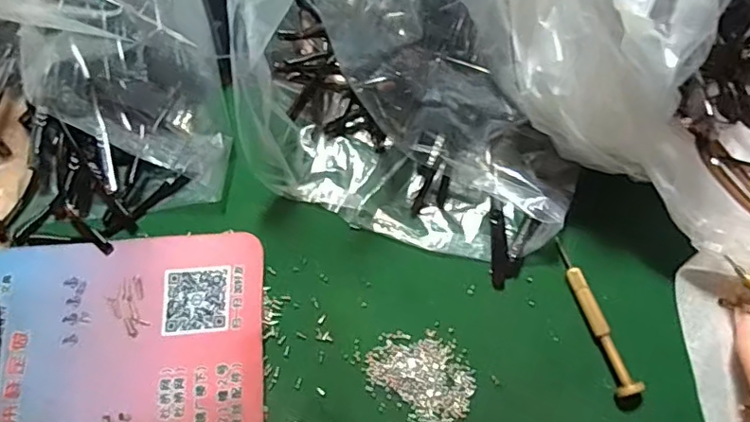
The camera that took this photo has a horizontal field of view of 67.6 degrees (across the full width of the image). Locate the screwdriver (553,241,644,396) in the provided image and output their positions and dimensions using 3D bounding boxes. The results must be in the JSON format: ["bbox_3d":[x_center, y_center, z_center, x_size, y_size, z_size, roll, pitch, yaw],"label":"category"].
[{"bbox_3d":[0.126,0.058,0.320,0.011,0.012,0.092,-15,71,-5],"label":"screwdriver"}]

